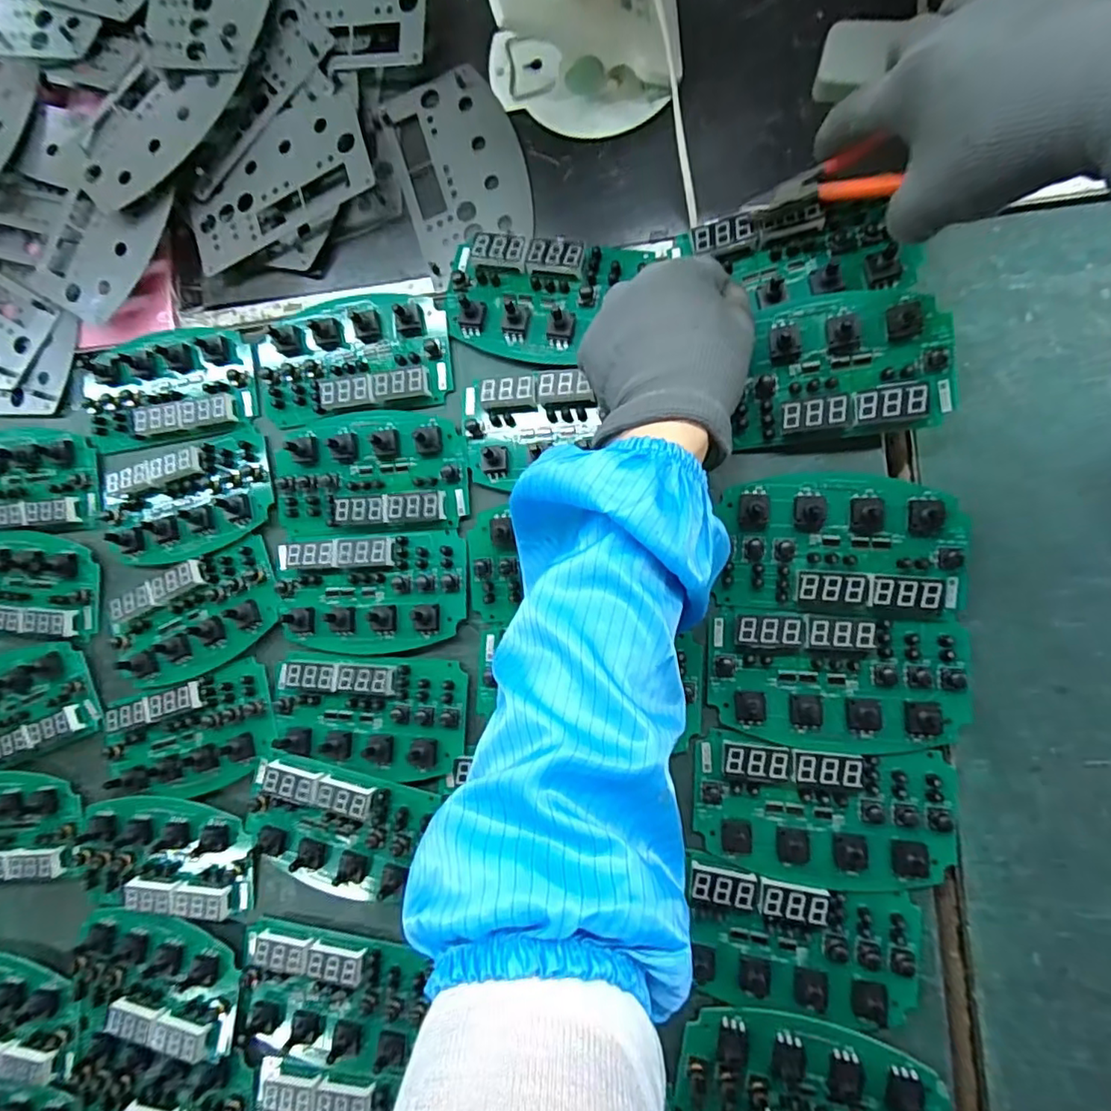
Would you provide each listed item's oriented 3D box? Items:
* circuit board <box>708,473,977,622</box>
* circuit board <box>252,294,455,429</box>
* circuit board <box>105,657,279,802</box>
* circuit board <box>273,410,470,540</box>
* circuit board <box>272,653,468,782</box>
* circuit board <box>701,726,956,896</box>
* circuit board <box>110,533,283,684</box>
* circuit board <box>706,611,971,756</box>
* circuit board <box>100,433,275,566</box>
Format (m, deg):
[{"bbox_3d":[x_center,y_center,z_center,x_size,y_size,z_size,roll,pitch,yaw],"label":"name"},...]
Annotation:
[{"bbox_3d":[0.175,-0.007,0.357,0.137,0.028,0.084,1,87,9],"label":"circuit board"},{"bbox_3d":[-0.153,-0.145,0.417,0.151,0.023,0.083,-6,85,9],"label":"circuit board"},{"bbox_3d":[-0.278,0.137,0.430,0.152,0.017,0.082,-18,84,8],"label":"circuit board"},{"bbox_3d":[-0.137,-0.060,0.411,0.147,0.020,0.089,-5,86,9],"label":"circuit board"},{"bbox_3d":[-0.132,0.111,0.399,0.142,0.016,0.080,-1,86,9],"label":"circuit board"},{"bbox_3d":[0.159,0.155,0.352,0.142,0.028,0.080,2,87,9],"label":"circuit board"},{"bbox_3d":[-0.272,0.046,0.433,0.137,0.017,0.078,-22,83,7],"label":"circuit board"},{"bbox_3d":[0.169,0.077,0.354,0.145,0.026,0.078,2,87,9],"label":"circuit board"},{"bbox_3d":[-0.287,-0.043,0.440,0.147,0.017,0.086,-6,85,9],"label":"circuit board"}]

